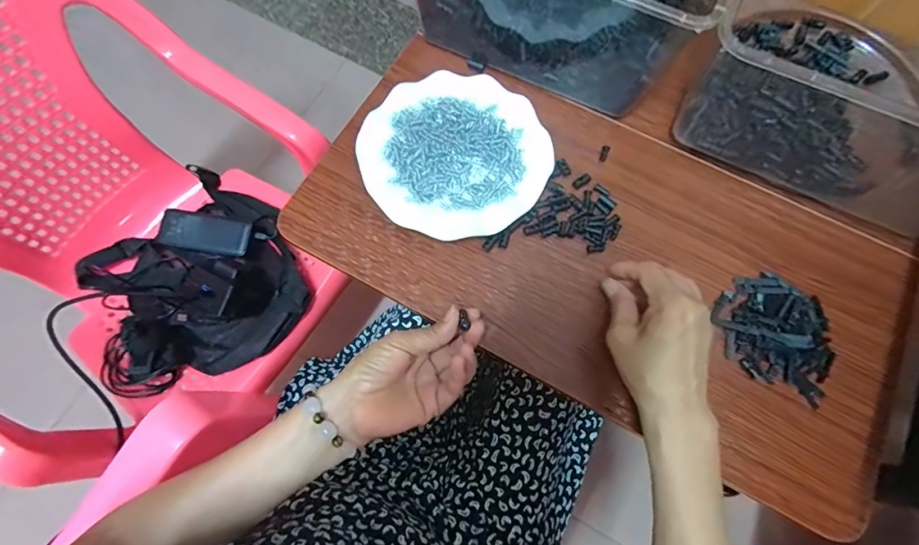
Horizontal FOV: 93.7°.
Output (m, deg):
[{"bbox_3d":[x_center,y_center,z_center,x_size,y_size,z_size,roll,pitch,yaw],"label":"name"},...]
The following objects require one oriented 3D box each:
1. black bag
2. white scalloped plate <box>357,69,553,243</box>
[{"bbox_3d":[-0.383,-0.002,0.618,0.273,0.090,0.306,-23,76,-9],"label":"black bag"},{"bbox_3d":[-0.003,-0.119,0.438,0.181,0.017,0.179,1,73,-2],"label":"white scalloped plate"}]

